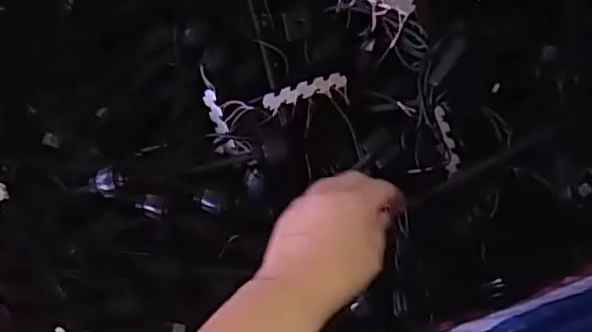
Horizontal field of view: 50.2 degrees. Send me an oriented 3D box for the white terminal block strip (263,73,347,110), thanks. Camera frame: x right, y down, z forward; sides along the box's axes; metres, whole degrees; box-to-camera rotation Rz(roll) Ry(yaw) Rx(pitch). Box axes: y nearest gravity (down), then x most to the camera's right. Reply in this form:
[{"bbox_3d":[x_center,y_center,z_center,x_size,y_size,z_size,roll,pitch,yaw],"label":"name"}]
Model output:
[{"bbox_3d":[0.008,-0.066,0.555,0.074,0.009,0.016,-20,83,3],"label":"white terminal block strip"}]

